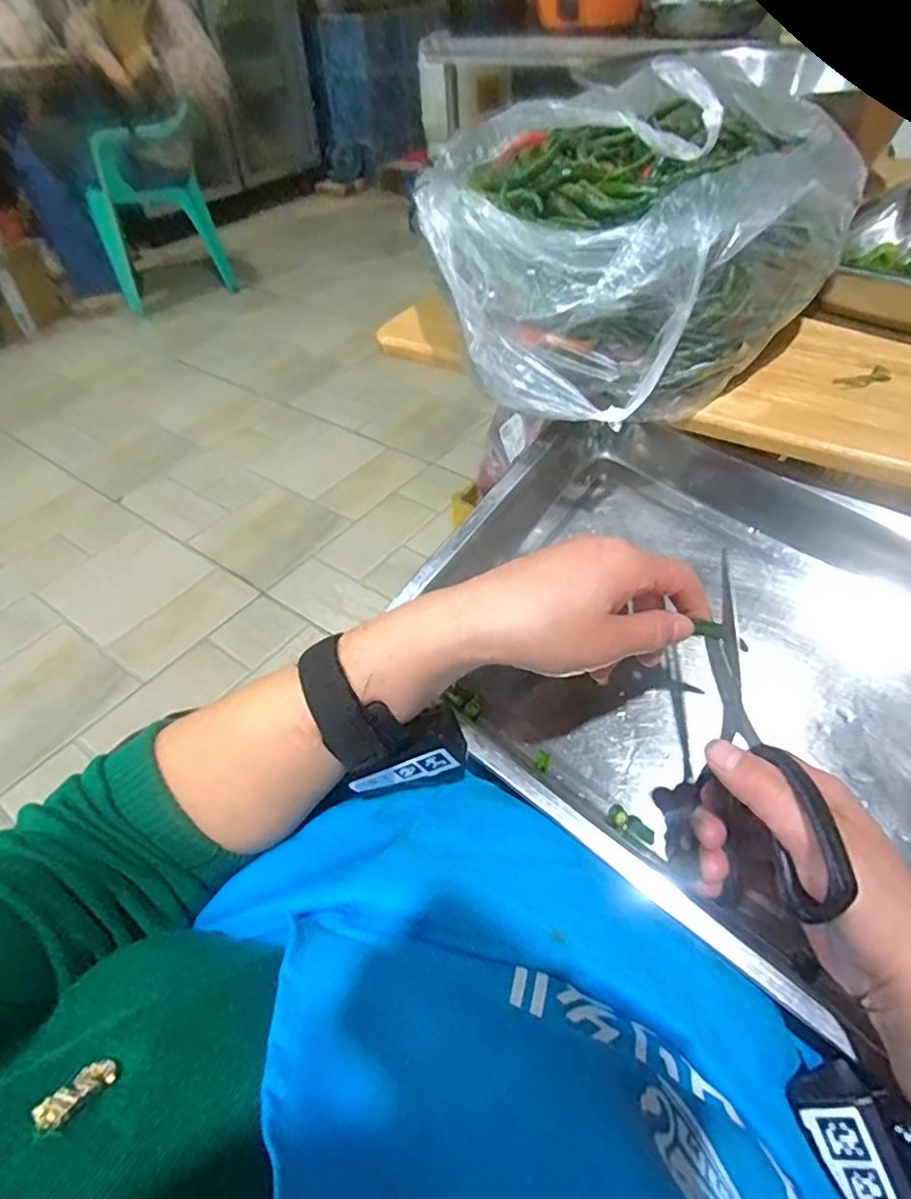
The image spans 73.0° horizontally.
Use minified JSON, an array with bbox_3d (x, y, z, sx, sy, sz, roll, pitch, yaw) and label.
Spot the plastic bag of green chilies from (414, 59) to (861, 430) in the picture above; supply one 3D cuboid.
[{"bbox_3d":[0.108,-0.244,0.424,0.224,0.146,0.201,-23,51,-17],"label":"plastic bag of green chilies"}]

